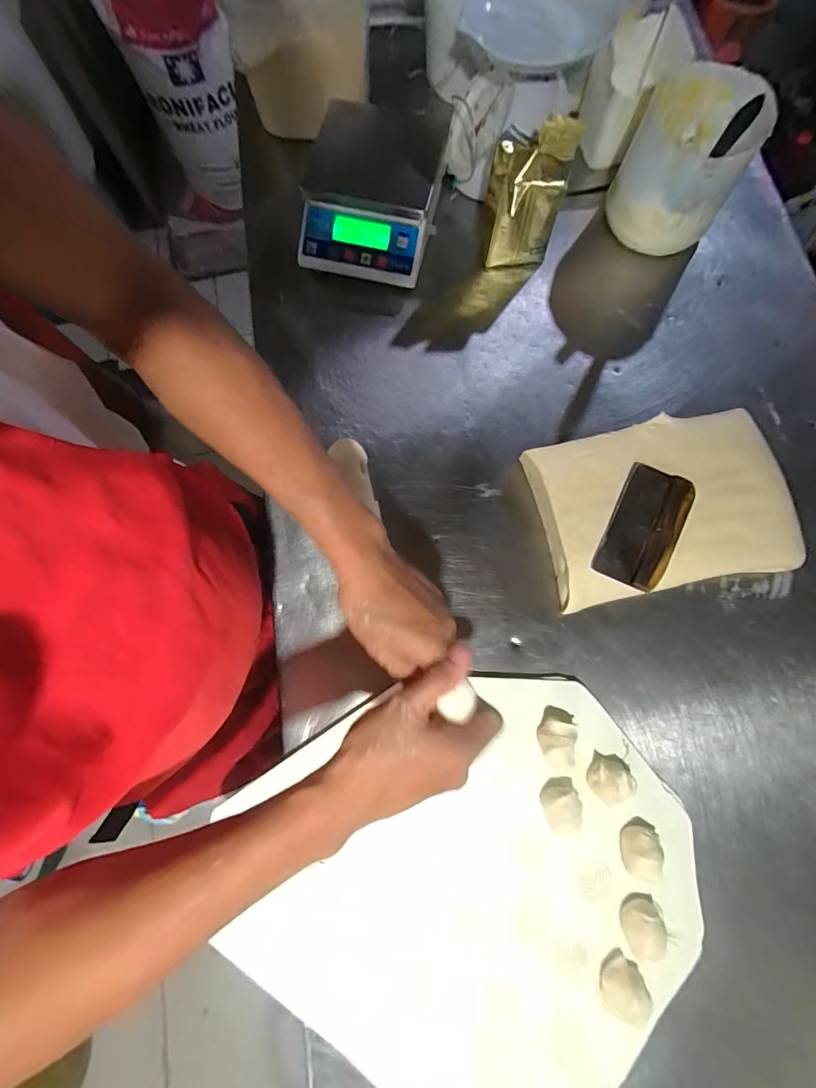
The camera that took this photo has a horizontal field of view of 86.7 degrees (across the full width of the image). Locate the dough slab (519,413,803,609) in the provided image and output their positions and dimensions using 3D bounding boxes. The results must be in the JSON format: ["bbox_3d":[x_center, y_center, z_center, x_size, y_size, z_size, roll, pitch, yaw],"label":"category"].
[{"bbox_3d":[0.317,-0.047,0.547,0.297,0.069,0.213,-11,76,-3],"label":"dough slab"}]

